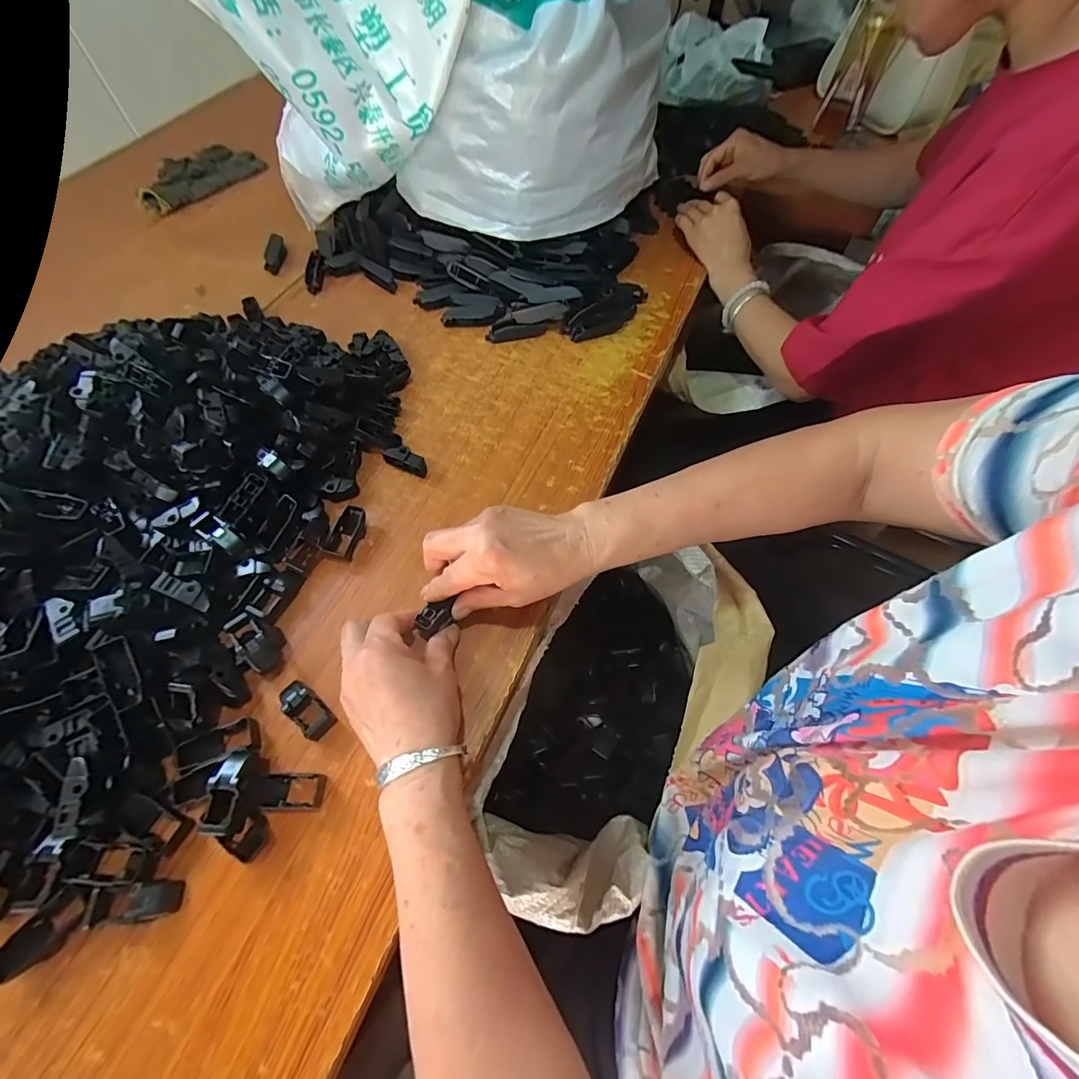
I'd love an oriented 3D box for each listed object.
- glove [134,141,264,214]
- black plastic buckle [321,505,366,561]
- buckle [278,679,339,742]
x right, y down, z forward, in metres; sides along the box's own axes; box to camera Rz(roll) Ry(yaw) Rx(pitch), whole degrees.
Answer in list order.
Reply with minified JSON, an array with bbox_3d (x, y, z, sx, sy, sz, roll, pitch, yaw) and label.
[{"bbox_3d":[-0.542,-0.573,0.729,0.109,0.028,0.202,29,65,14],"label":"glove"},{"bbox_3d":[-0.182,-0.006,0.440,0.027,0.016,0.050,12,62,5],"label":"black plastic buckle"},{"bbox_3d":[-0.185,0.133,0.367,0.049,0.018,0.023,37,67,17],"label":"buckle"}]

